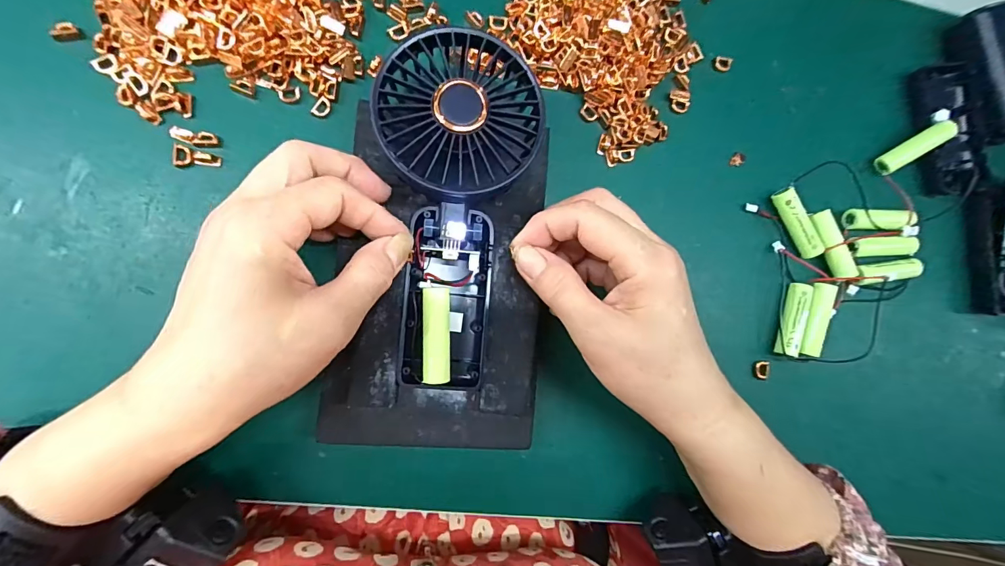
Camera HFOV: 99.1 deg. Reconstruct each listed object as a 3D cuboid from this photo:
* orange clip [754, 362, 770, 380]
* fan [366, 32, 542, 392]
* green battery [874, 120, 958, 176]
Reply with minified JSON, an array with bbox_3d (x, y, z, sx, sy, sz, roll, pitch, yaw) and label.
[{"bbox_3d":[0.179,0.060,0.294,0.007,0.006,0.013,17,83,-6],"label":"orange clip"},{"bbox_3d":[-0.026,-0.037,0.230,0.080,0.029,0.181,4,92,-8],"label":"fan"},{"bbox_3d":[0.291,-0.095,0.302,0.057,0.013,0.013,-34,90,9],"label":"green battery"}]

